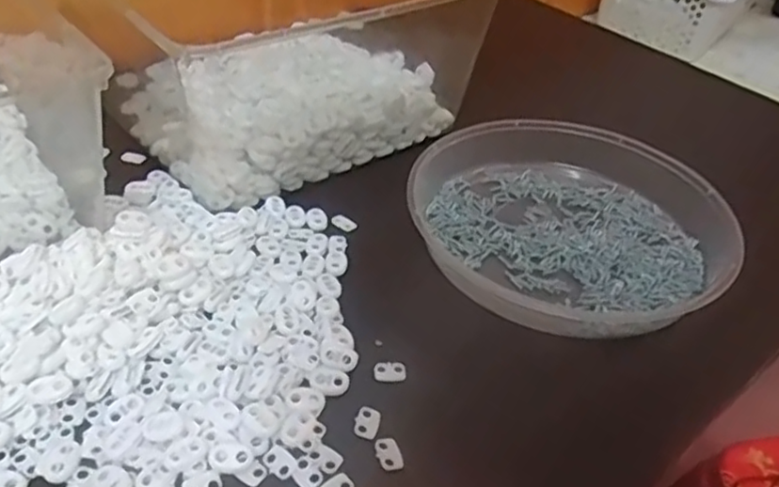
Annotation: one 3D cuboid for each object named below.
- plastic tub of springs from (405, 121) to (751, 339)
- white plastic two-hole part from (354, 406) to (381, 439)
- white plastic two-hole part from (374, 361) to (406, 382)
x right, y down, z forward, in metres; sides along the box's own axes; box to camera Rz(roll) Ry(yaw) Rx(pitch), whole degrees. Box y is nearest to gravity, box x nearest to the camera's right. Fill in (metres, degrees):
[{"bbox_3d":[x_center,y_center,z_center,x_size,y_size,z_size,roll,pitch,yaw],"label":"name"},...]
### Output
[{"bbox_3d":[0.132,-0.019,0.496,0.226,0.037,0.219,4,40,-3],"label":"plastic tub of springs"},{"bbox_3d":[-0.013,0.099,0.367,0.013,0.004,0.019,12,41,7],"label":"white plastic two-hole part"},{"bbox_3d":[0.000,0.077,0.398,0.019,0.007,0.010,0,41,-5],"label":"white plastic two-hole part"}]

